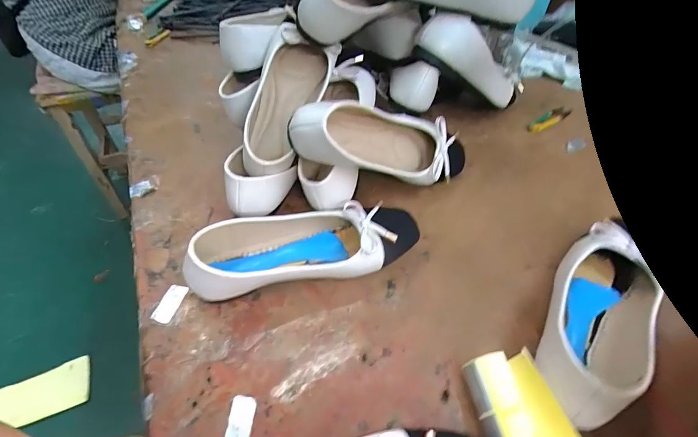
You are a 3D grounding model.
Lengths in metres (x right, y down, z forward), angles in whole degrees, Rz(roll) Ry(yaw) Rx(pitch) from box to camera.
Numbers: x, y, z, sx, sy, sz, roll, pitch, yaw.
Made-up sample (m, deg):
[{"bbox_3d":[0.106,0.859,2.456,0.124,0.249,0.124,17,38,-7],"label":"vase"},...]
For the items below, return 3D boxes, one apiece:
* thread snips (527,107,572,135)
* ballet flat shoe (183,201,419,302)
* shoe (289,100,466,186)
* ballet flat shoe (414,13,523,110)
[{"bbox_3d":[0.327,-0.163,0.591,0.092,0.008,0.025,-29,54,-22],"label":"thread snips"},{"bbox_3d":[-0.046,0.030,0.397,0.248,0.061,0.084,-11,50,-8],"label":"ballet flat shoe"},{"bbox_3d":[0.050,-0.088,0.437,0.250,0.078,0.068,3,43,-34],"label":"shoe"},{"bbox_3d":[0.177,-0.221,0.524,0.221,0.068,0.075,14,35,-43],"label":"ballet flat shoe"}]

